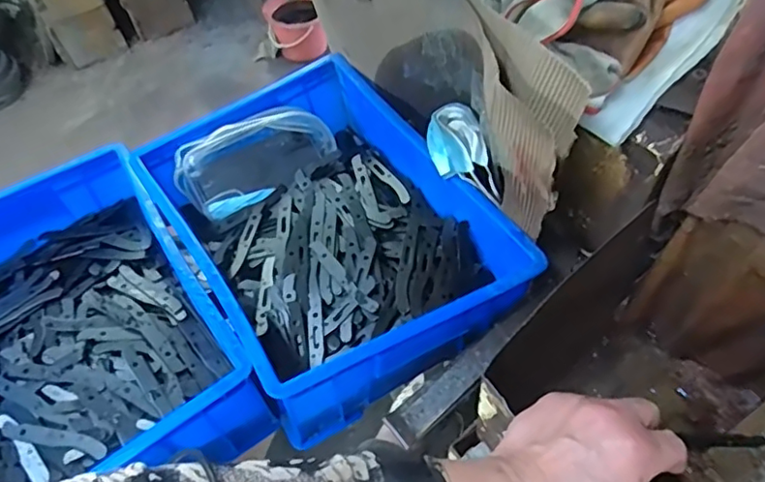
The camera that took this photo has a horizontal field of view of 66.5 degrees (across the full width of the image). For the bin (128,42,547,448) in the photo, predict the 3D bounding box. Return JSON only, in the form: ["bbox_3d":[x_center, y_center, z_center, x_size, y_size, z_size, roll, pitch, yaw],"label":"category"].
[{"bbox_3d":[-0.065,-0.023,0.691,0.298,0.126,0.412,-30,59,-15],"label":"bin"}]

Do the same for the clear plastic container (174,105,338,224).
[{"bbox_3d":[-0.162,-0.105,0.768,0.202,0.091,0.087,-27,58,-13],"label":"clear plastic container"}]

